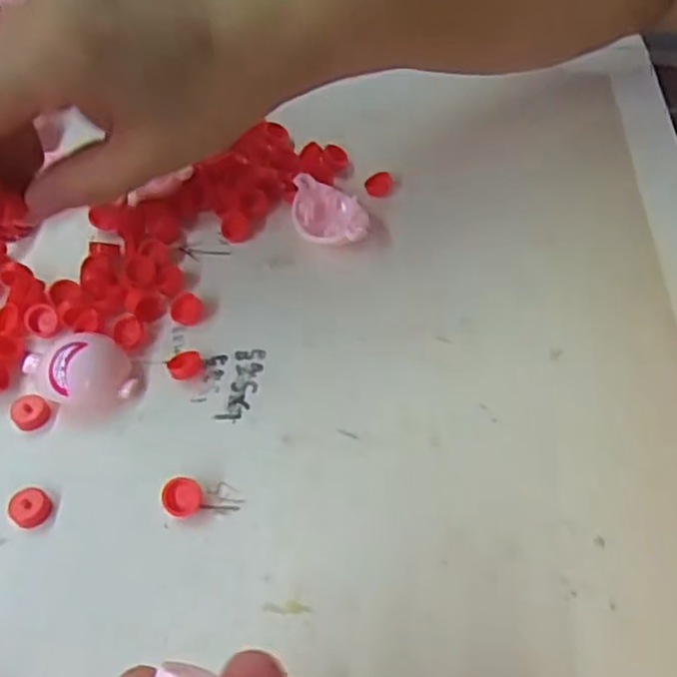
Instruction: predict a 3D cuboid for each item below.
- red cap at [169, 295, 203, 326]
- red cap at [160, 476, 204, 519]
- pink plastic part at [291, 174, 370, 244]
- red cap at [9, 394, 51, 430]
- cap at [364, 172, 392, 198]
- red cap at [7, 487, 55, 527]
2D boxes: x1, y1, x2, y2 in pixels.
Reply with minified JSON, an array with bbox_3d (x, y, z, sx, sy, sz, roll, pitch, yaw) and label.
[{"bbox_3d":[-0.059,-0.012,0.272,0.012,0.007,0.012,0,54,0],"label":"red cap"},{"bbox_3d":[-0.051,0.051,0.227,0.013,0.008,0.012,0,54,0],"label":"red cap"},{"bbox_3d":[-0.004,-0.050,0.294,0.031,0.016,0.033,2,54,1],"label":"pink plastic part"},{"bbox_3d":[-0.109,0.025,0.246,0.013,0.005,0.012,0,54,0],"label":"red cap"},{"bbox_3d":[0.018,-0.069,0.316,0.012,0.005,0.013,0,54,0],"label":"cap"},{"bbox_3d":[-0.100,0.054,0.226,0.012,0.005,0.012,0,54,0],"label":"red cap"}]

